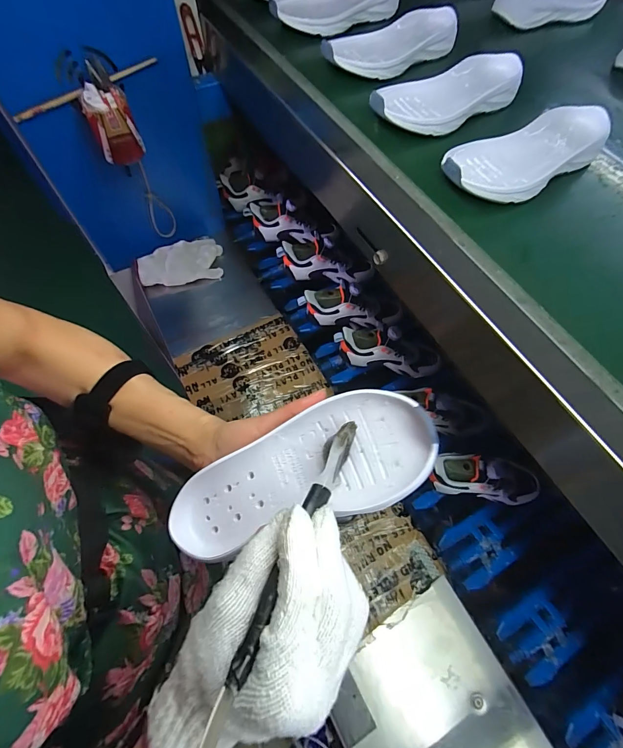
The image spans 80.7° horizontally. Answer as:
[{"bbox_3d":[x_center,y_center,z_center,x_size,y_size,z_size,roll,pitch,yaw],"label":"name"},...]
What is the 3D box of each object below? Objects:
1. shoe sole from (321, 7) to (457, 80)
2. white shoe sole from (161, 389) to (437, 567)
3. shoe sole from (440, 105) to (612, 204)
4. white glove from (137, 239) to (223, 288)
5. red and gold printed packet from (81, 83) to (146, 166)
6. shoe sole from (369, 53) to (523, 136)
[{"bbox_3d":[0.111,-0.457,0.515,0.209,0.040,0.088,-26,63,-12],"label":"shoe sole"},{"bbox_3d":[-0.013,0.076,0.281,0.209,0.028,0.082,-25,61,13],"label":"white shoe sole"},{"bbox_3d":[0.242,-0.241,0.411,0.212,0.039,0.084,-24,63,-11],"label":"shoe sole"},{"bbox_3d":[-0.286,-0.243,0.806,0.174,0.047,0.081,-16,62,-7],"label":"white glove"},{"bbox_3d":[-0.305,-0.381,0.567,0.062,0.099,0.043,-28,64,-13],"label":"red and gold printed packet"},{"bbox_3d":[0.168,-0.349,0.462,0.204,0.039,0.091,-30,64,-14],"label":"shoe sole"}]

